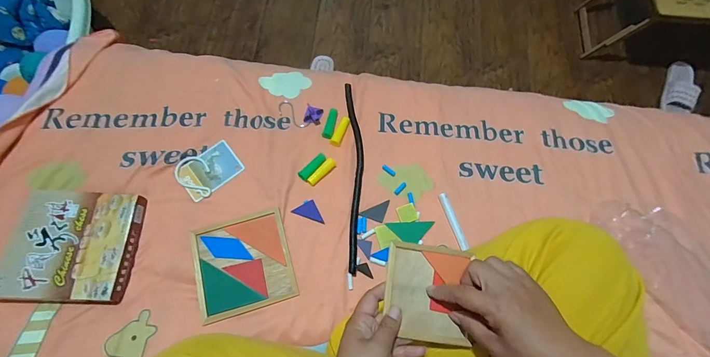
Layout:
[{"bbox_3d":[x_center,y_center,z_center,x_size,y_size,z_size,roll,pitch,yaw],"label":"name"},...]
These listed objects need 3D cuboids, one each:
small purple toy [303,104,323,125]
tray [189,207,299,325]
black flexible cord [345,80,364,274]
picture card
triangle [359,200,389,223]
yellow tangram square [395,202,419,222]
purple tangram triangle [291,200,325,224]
[{"bbox_3d":[-0.076,-0.117,0.627,0.031,0.018,0.028,12,69,2],"label":"small purple toy"},{"bbox_3d":[-0.176,0.131,0.539,0.144,0.007,0.145,-15,70,-8],"label":"tray"},{"bbox_3d":[0.001,-0.015,0.598,0.029,0.009,0.343,-1,69,-3],"label":"black flexible cord"},{"bbox_3d":[-0.250,-0.014,0.594,0.097,0.006,0.070,-36,74,-15],"label":"picture card"},{"bbox_3d":[0.035,0.051,0.589,0.039,0.004,0.039,20,69,5],"label":"triangle"},{"bbox_3d":[0.089,0.059,0.585,0.031,0.004,0.030,-16,70,-8],"label":"yellow tangram square"},{"bbox_3d":[-0.078,0.062,0.569,0.039,0.004,0.042,-25,72,-12],"label":"purple tangram triangle"}]

